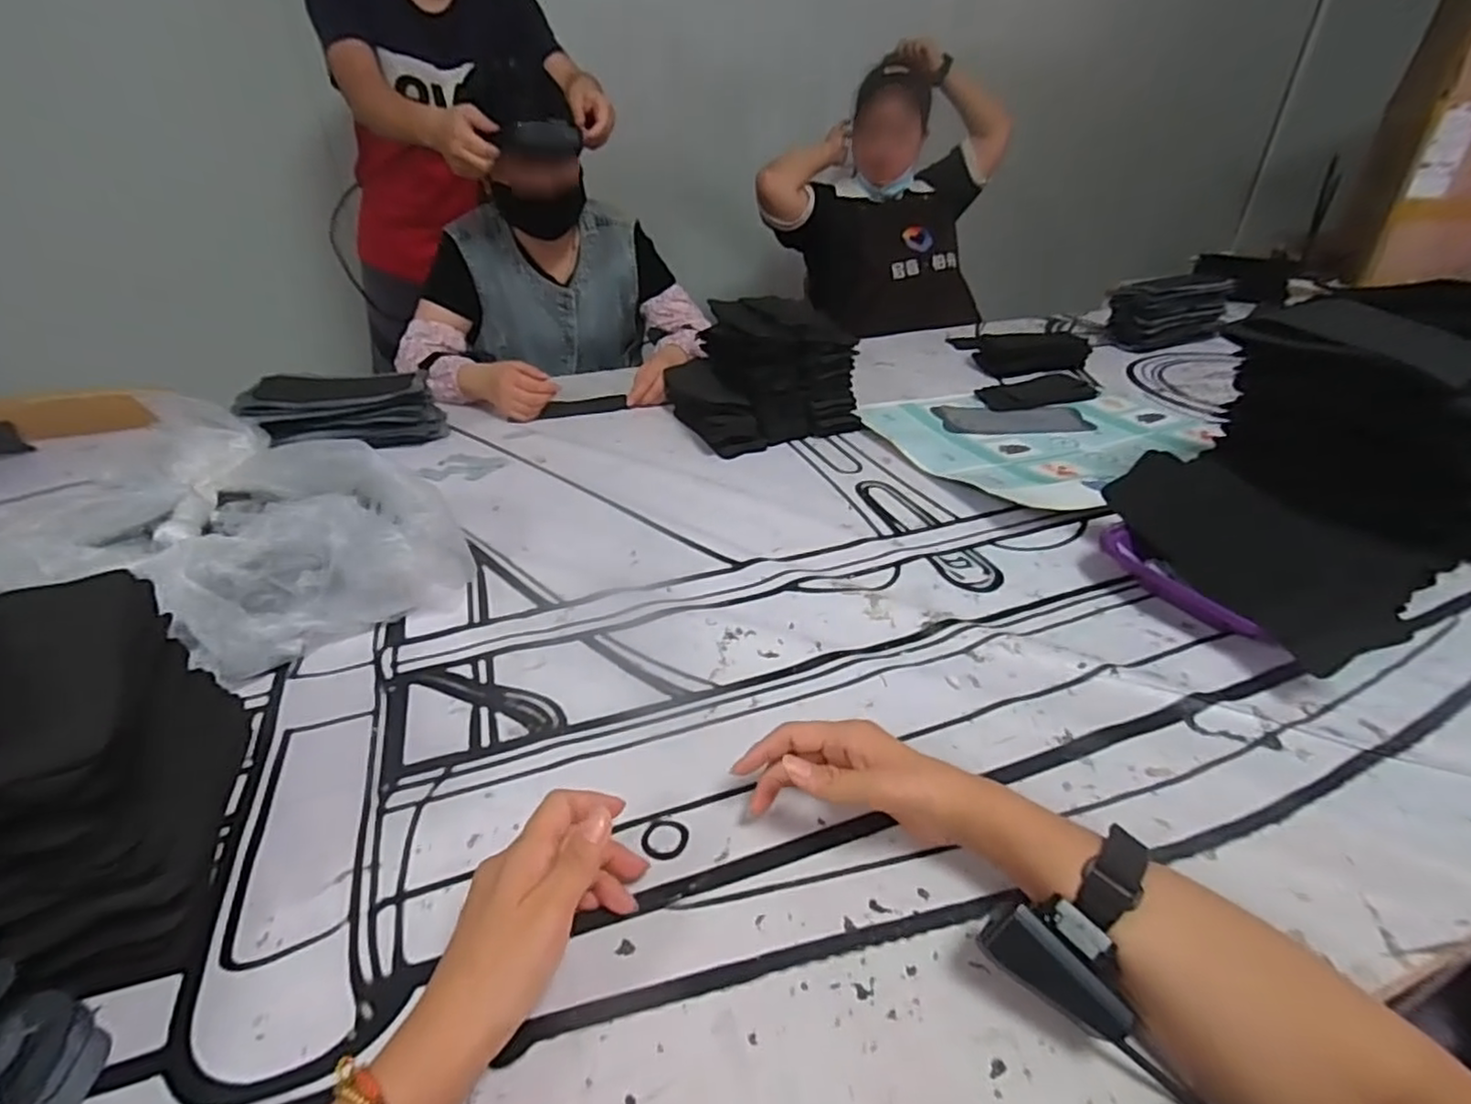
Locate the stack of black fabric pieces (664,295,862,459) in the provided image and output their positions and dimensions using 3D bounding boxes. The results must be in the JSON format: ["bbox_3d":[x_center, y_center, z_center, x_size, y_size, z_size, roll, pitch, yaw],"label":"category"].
[{"bbox_3d":[0.030,-0.271,0.987,0.224,0.143,0.252,-12,36,-13],"label":"stack of black fabric pieces"}]

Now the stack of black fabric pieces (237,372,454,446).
[{"bbox_3d":[-0.537,-0.194,0.916,0.254,0.081,0.101,0,33,-21],"label":"stack of black fabric pieces"}]

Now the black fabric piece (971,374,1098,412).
[{"bbox_3d":[0.467,-0.249,1.040,0.181,0.013,0.089,-11,36,-12],"label":"black fabric piece"}]

